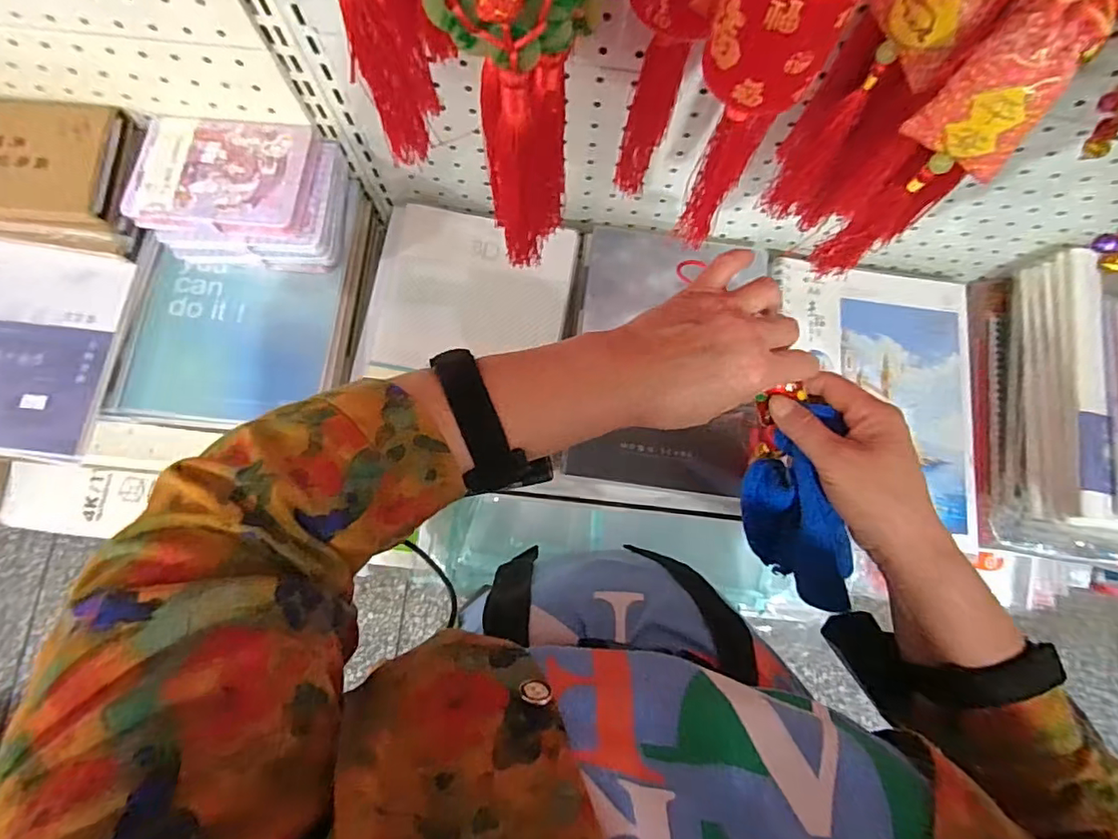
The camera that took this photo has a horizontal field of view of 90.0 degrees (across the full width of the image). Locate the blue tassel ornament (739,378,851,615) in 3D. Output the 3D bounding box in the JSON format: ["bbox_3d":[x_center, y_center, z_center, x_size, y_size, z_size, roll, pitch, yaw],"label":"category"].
[{"bbox_3d":[0.162,0.060,0.397,0.052,0.073,0.149,-8,79,-3],"label":"blue tassel ornament"}]

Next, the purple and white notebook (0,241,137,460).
[{"bbox_3d":[-0.498,-0.070,0.501,0.185,0.011,0.189,7,78,0],"label":"purple and white notebook"}]

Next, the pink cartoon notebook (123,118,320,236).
[{"bbox_3d":[-0.288,-0.210,0.479,0.142,0.018,0.102,3,78,-1],"label":"pink cartoon notebook"}]

